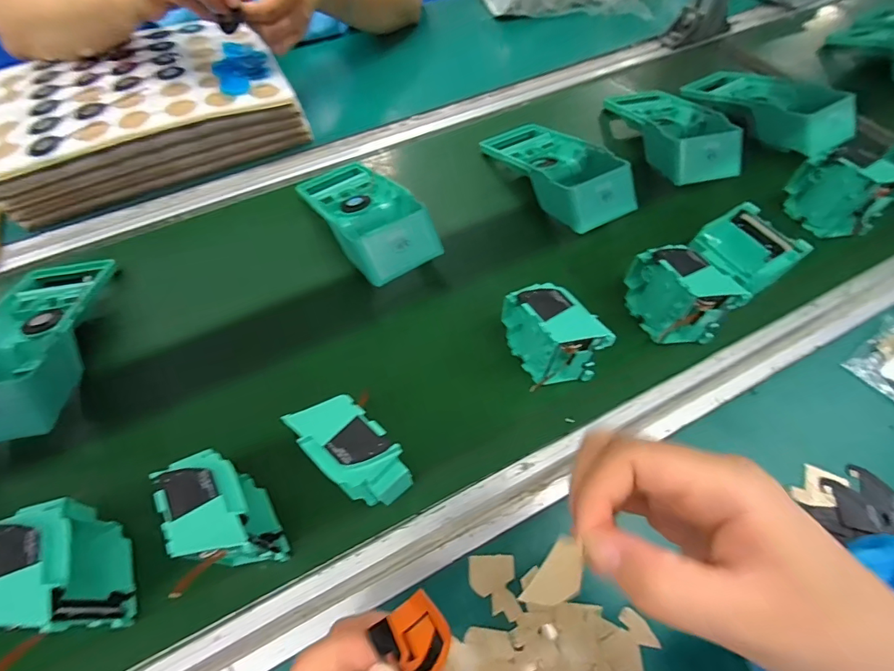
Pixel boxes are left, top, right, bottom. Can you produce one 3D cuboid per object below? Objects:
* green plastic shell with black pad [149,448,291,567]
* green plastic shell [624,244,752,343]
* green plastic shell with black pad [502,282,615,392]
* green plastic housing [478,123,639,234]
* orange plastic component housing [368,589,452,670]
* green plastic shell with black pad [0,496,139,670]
[{"bbox_3d":[-0.145,0.119,0.289,0.042,0.071,0.081,-28,62,-16],"label":"green plastic shell with black pad"},{"bbox_3d":[0.196,-0.035,0.380,0.039,0.076,0.077,-21,60,-12],"label":"green plastic shell"},{"bbox_3d":[0.081,0.002,0.361,0.048,0.079,0.081,-29,62,-16],"label":"green plastic shell with black pad"},{"bbox_3d":[0.116,-0.187,0.488,0.095,0.056,0.193,-25,62,-15],"label":"green plastic housing"},{"bbox_3d":[-0.011,0.109,0.159,0.023,0.004,0.026,-30,89,-24],"label":"orange plastic component housing"},{"bbox_3d":[-0.238,0.153,0.277,0.045,0.089,0.088,-21,61,-13],"label":"green plastic shell with black pad"}]

